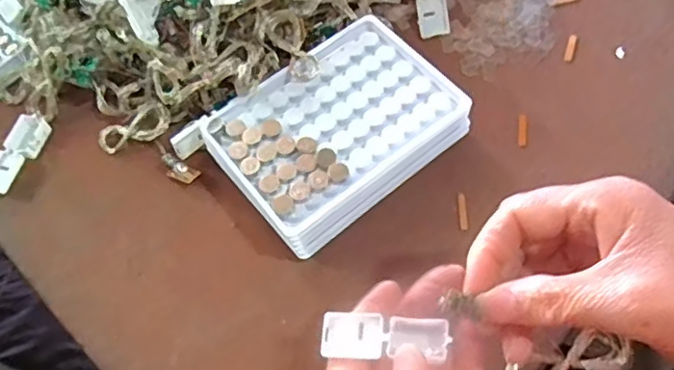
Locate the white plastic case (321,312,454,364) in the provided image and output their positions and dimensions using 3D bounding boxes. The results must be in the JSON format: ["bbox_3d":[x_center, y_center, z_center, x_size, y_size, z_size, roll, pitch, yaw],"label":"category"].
[{"bbox_3d":[0.020,0.066,0.270,0.054,0.007,0.019,-2,67,14],"label":"white plastic case"}]

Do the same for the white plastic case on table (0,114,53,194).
[{"bbox_3d":[-0.210,-0.021,0.401,0.023,0.009,0.058,15,65,13],"label":"white plastic case on table"}]

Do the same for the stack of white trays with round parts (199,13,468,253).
[{"bbox_3d":[0.000,-0.035,0.358,0.132,0.031,0.103,-34,65,-12],"label":"stack of white trays with round parts"}]

